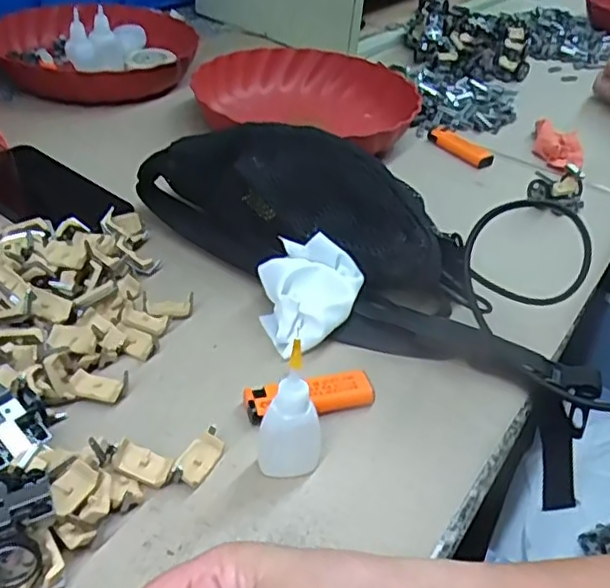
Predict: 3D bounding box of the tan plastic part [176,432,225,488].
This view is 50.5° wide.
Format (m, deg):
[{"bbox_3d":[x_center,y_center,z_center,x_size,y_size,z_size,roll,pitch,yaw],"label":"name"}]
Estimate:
[{"bbox_3d":[-0.060,0.093,0.367,0.017,0.010,0.030,22,42,18],"label":"tan plastic part"}]

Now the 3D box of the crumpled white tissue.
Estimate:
[{"bbox_3d":[0.005,-0.004,0.466,0.068,0.047,0.075,-11,43,-20],"label":"crumpled white tissue"}]

